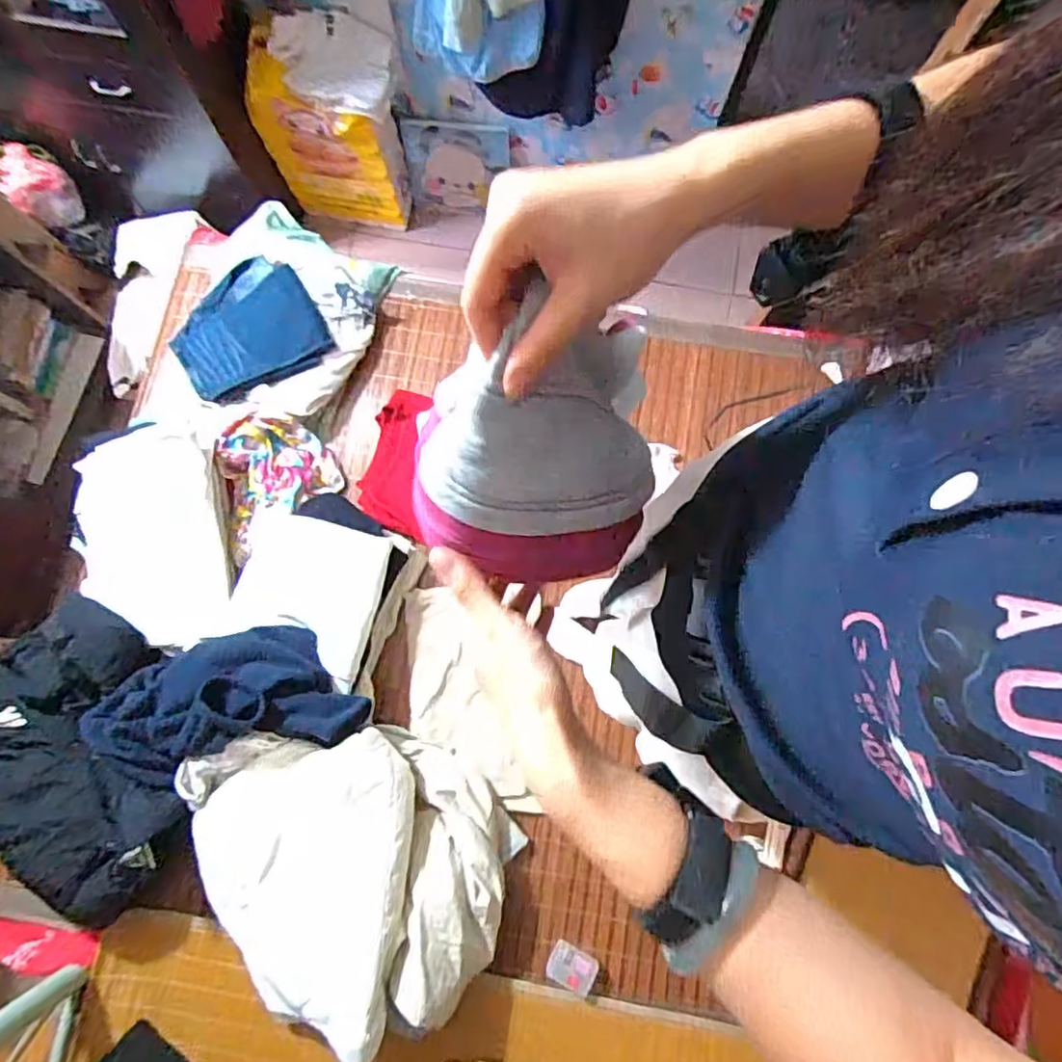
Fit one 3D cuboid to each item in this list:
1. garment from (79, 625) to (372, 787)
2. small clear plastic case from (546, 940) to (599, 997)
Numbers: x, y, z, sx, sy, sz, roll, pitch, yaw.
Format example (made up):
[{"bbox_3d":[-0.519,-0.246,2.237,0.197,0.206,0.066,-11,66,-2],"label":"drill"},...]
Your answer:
[{"bbox_3d":[-0.553,0.300,1.106,0.457,0.125,0.226,-13,80,-3],"label":"garment"},{"bbox_3d":[0.077,0.820,1.176,0.091,0.010,0.069,29,80,4],"label":"small clear plastic case"}]

